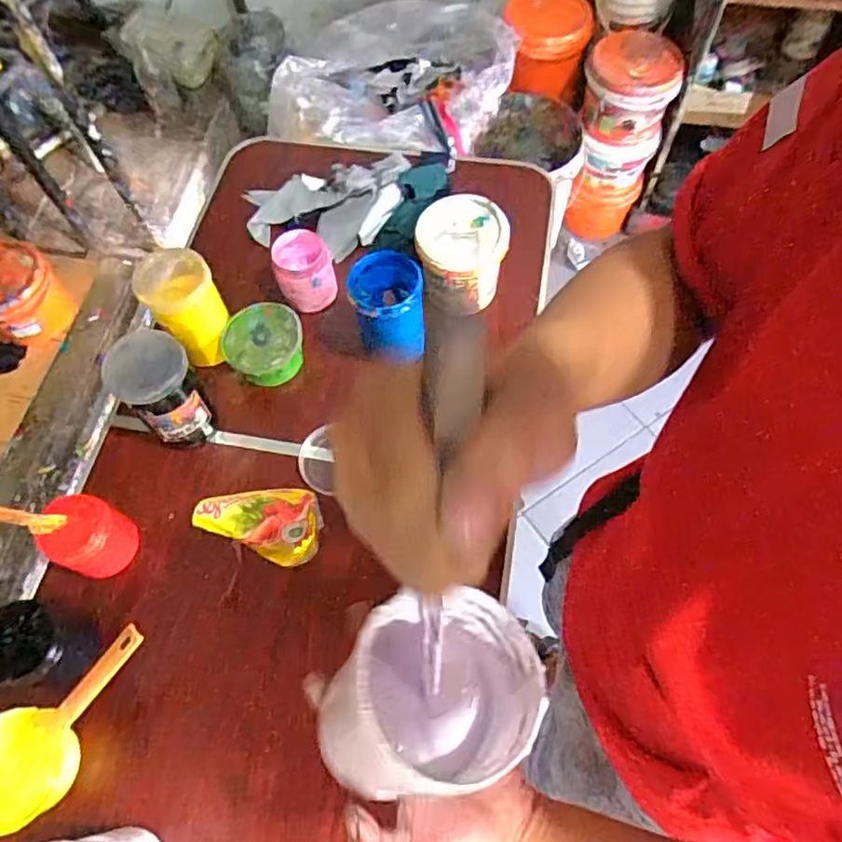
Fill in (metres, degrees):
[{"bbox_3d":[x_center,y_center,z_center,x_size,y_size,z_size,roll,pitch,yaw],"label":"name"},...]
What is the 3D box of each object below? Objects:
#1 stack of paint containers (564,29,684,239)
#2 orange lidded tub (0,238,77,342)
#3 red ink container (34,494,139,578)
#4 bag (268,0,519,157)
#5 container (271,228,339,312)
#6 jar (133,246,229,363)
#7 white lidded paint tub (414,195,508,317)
[{"bbox_3d":[0.512,-0.730,1.642,0.220,0.490,0.224,14,66,8],"label":"stack of paint containers"},{"bbox_3d":[-1.037,-0.325,1.568,0.216,0.192,0.210,-1,64,2],"label":"orange lidded tub"},{"bbox_3d":[-0.398,0.139,0.738,0.084,0.075,0.080,-1,64,2],"label":"red ink container"},{"bbox_3d":[-0.085,-0.828,1.540,0.615,0.237,0.366,-8,64,-2],"label":"bag"},{"bbox_3d":[-0.176,-0.226,0.930,0.087,0.073,0.092,-12,65,-4],"label":"container"},{"bbox_3d":[-0.328,-0.161,0.870,0.094,0.143,0.094,-1,64,2],"label":"jar"},{"bbox_3d":[0.059,-0.237,0.908,0.121,0.141,0.116,-1,64,2],"label":"white lidded paint tub"}]

